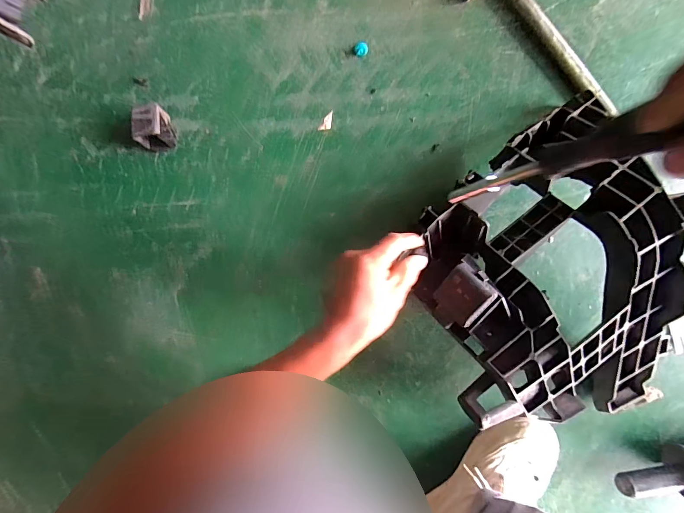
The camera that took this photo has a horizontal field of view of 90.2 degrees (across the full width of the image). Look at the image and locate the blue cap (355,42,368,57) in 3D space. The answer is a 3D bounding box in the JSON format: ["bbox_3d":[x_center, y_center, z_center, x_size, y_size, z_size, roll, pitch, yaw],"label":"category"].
[{"bbox_3d":[0.027,-0.288,0.473,0.018,0.014,0.016,2,93,0],"label":"blue cap"}]

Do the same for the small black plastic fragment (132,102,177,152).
[{"bbox_3d":[-0.255,-0.176,0.468,0.044,0.046,0.051,-3,93,1],"label":"small black plastic fragment"}]

